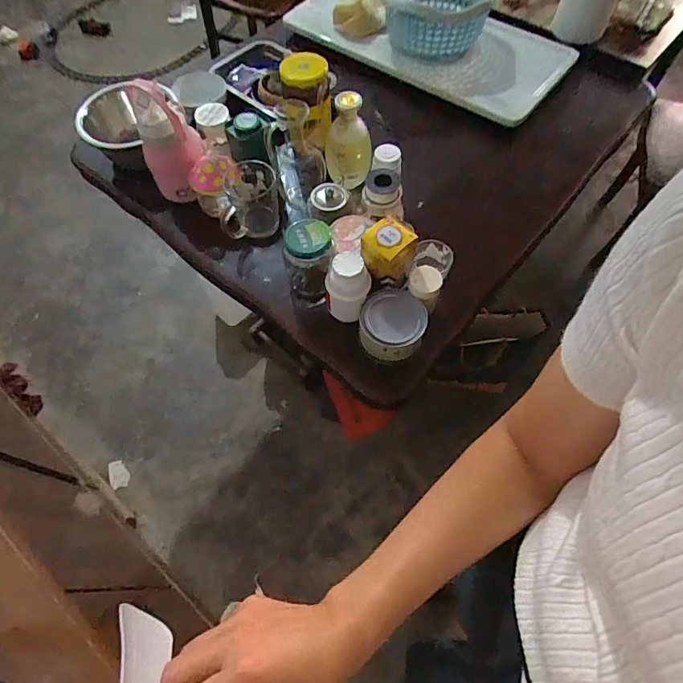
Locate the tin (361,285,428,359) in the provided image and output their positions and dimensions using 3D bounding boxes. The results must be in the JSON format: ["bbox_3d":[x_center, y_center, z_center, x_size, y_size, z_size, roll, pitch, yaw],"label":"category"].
[{"bbox_3d":[0.079,-0.029,0.686,0.097,0.049,0.102,0,61,1],"label":"tin"}]

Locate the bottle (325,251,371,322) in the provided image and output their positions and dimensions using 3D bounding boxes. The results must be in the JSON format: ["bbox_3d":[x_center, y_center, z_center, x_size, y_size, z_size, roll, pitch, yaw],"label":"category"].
[{"bbox_3d":[0.011,-0.084,0.690,0.064,0.109,0.052,3,61,3],"label":"bottle"}]

